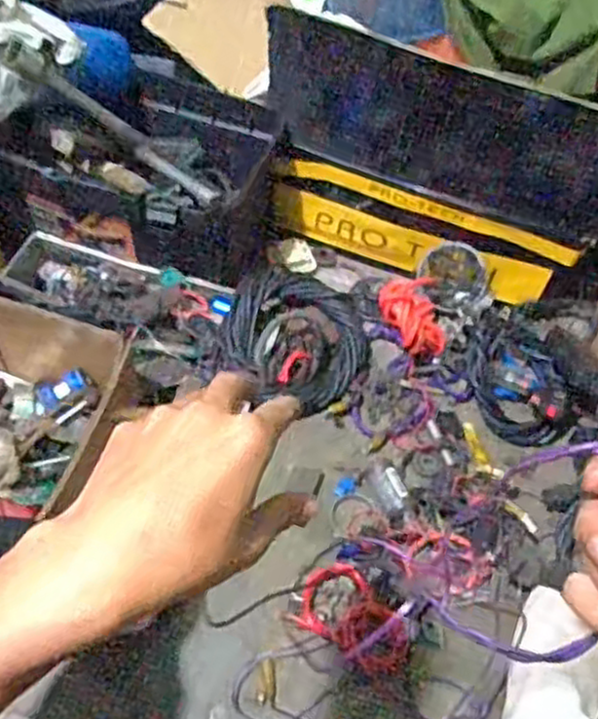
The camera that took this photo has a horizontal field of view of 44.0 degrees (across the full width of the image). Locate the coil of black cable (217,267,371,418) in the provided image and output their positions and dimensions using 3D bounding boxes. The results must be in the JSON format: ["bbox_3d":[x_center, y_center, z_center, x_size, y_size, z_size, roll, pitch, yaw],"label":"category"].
[{"bbox_3d":[-0.006,-0.024,0.919,0.176,0.042,0.155,27,70,-11],"label":"coil of black cable"}]

